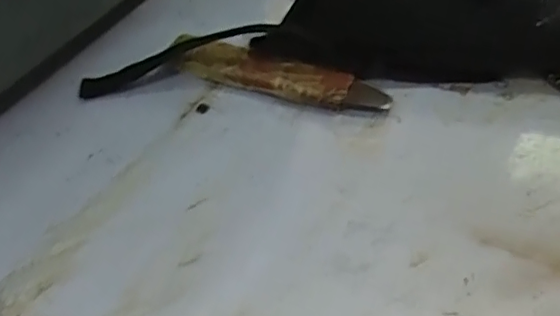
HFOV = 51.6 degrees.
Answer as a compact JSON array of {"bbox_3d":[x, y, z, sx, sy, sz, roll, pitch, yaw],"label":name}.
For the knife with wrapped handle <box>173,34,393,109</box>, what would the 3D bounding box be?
[{"bbox_3d":[-0.006,-0.066,0.448,0.181,0.022,0.035,16,52,20],"label":"knife with wrapped handle"}]

